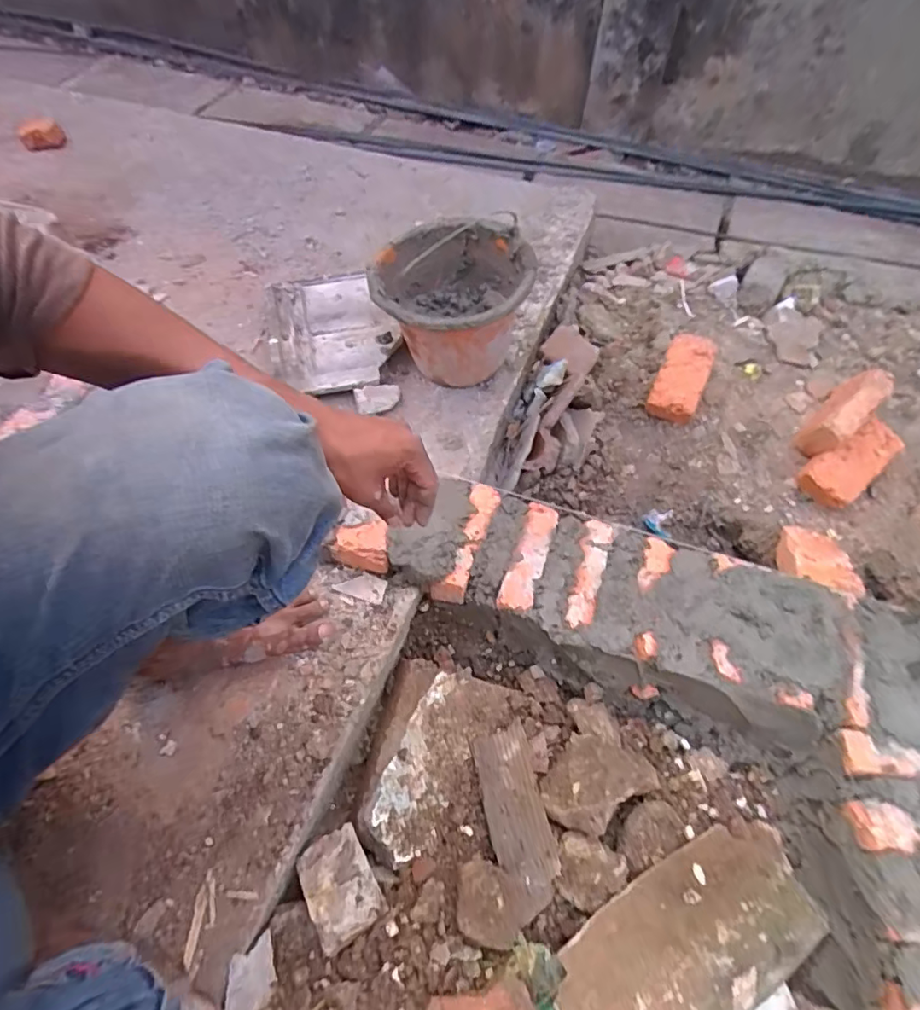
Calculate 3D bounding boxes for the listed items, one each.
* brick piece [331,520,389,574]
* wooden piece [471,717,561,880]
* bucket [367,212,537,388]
[{"bbox_3d":[-0.126,0.055,0.690,0.073,0.049,0.053,7,55,1],"label":"brick piece"},{"bbox_3d":[0.057,0.316,0.572,0.060,0.023,0.144,-9,56,-7],"label":"wooden piece"},{"bbox_3d":[-0.019,-0.304,0.855,0.230,0.219,0.229,0,55,0],"label":"bucket"}]

